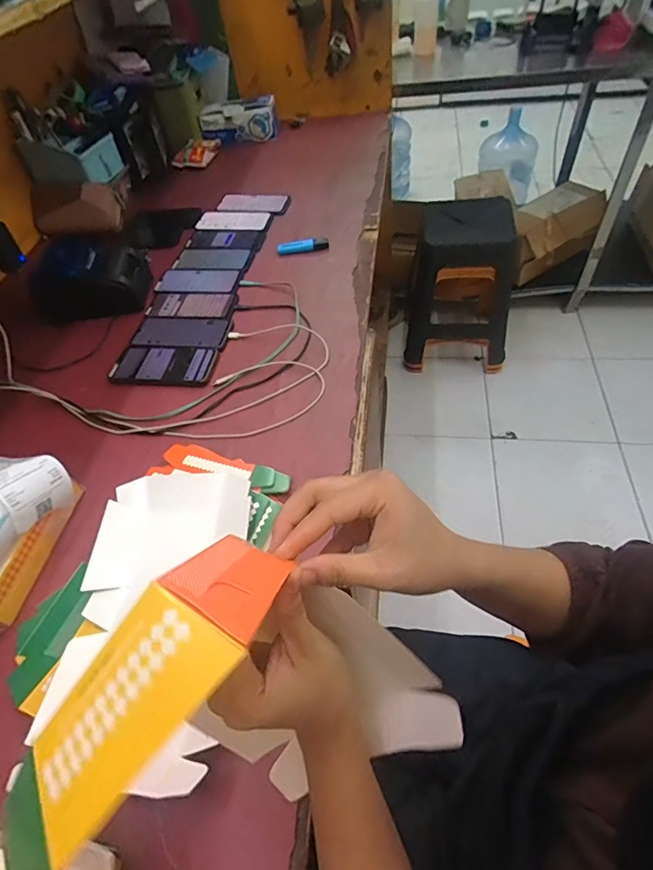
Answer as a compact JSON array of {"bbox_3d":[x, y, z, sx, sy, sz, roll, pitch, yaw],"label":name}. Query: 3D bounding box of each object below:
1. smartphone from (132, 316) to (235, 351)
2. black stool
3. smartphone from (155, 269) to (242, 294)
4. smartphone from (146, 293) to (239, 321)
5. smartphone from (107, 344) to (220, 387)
[{"bbox_3d":[-0.249,-0.181,0.785,0.165,0.005,0.081,4,53,10],"label":"smartphone"},{"bbox_3d":[0.504,-0.542,1.625,0.369,0.484,0.441,9,54,13],"label":"black stool"},{"bbox_3d":[-0.248,-0.299,0.875,0.159,0.004,0.071,5,54,11],"label":"smartphone"},{"bbox_3d":[-0.249,-0.234,0.829,0.165,0.012,0.077,3,53,9],"label":"smartphone"},{"bbox_3d":[-0.266,-0.115,0.733,0.170,0.011,0.080,4,54,10],"label":"smartphone"}]

